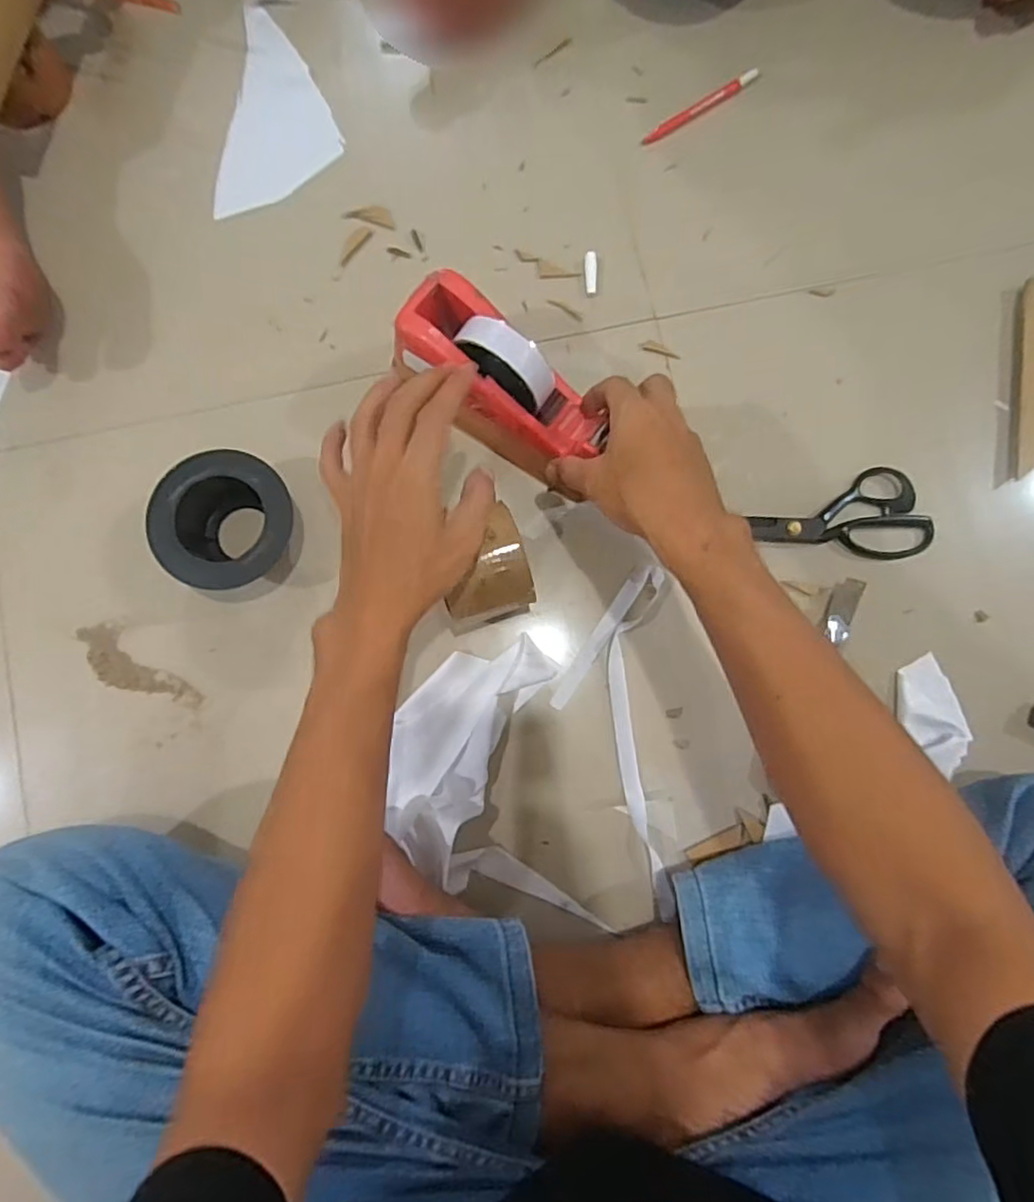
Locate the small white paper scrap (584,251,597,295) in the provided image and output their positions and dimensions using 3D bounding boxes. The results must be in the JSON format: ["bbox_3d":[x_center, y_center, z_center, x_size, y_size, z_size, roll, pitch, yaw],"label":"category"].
[{"bbox_3d":[0.066,-0.294,0.568,0.010,0.009,0.037,-2,95,-2],"label":"small white paper scrap"}]

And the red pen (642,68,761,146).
[{"bbox_3d":[0.176,-0.464,0.597,0.133,0.011,0.015,-32,83,-6],"label":"red pen"}]

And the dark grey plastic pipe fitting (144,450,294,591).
[{"bbox_3d":[-0.229,-0.061,0.512,0.103,0.056,0.096,0,81,-2],"label":"dark grey plastic pipe fitting"}]

